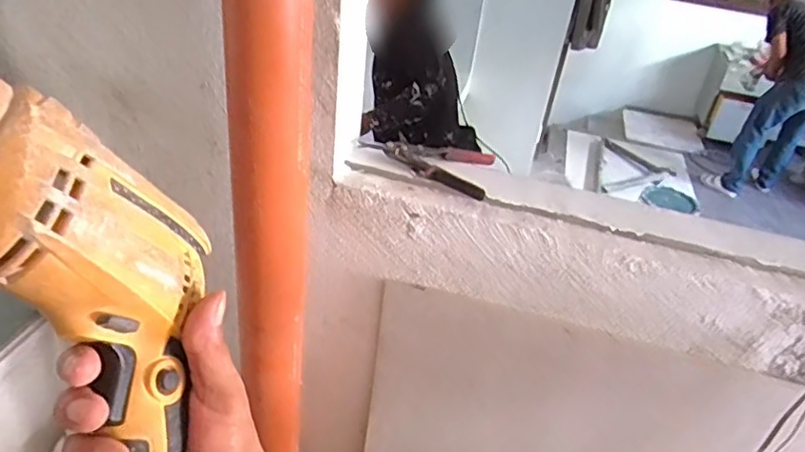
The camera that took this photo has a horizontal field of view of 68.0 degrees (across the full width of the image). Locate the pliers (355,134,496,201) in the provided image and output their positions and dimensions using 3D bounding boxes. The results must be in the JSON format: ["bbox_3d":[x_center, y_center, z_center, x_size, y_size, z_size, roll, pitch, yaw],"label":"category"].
[{"bbox_3d":[0.042,-0.120,1.021,0.224,0.032,0.134,16,34,12],"label":"pliers"}]

